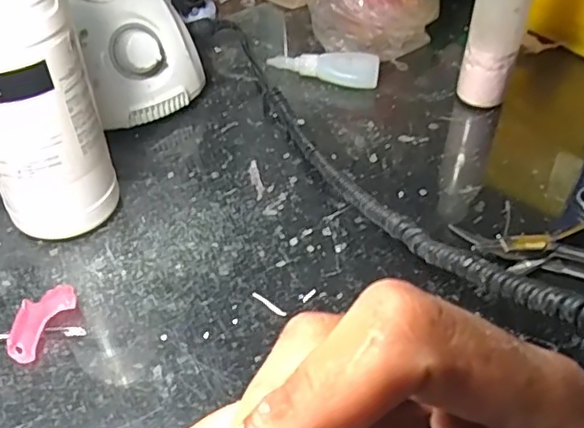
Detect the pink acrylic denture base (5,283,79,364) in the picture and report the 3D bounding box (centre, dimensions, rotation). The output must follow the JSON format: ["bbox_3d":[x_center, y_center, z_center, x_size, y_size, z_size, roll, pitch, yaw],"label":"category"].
[{"bbox_3d":[-0.135,0.056,0.329,0.026,0.012,0.047,25,50,23],"label":"pink acrylic denture base"}]

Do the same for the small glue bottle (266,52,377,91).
[{"bbox_3d":[0.028,-0.121,0.503,0.086,0.020,0.028,13,46,13],"label":"small glue bottle"}]

